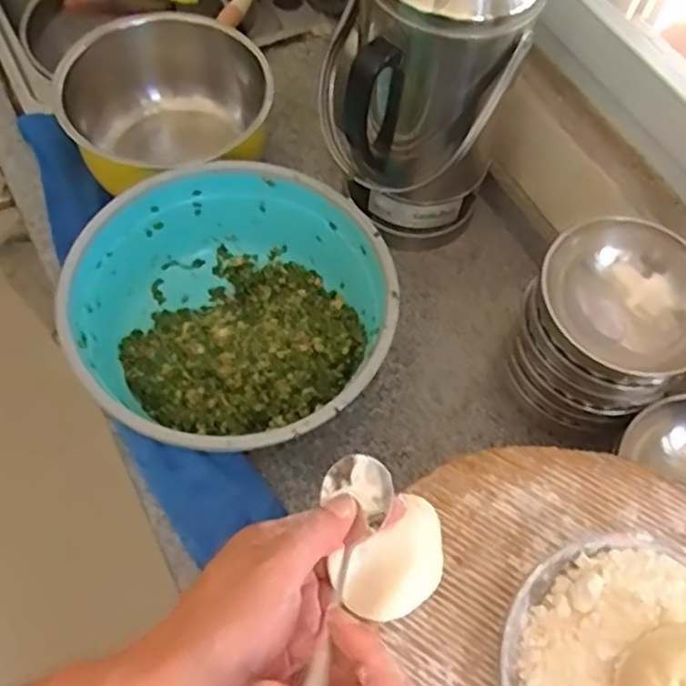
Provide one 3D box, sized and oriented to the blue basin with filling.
[{"bbox_3d":[-0.097,-0.025,0.693,0.280,0.115,0.279,2,61,-3],"label":"blue basin with filling"}]

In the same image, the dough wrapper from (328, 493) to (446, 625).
[{"bbox_3d":[0.029,0.121,0.399,0.069,0.013,0.049,-29,67,-15],"label":"dough wrapper"}]

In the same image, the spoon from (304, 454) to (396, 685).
[{"bbox_3d":[-0.008,0.130,0.351,0.036,0.026,0.160,14,51,6],"label":"spoon"}]

